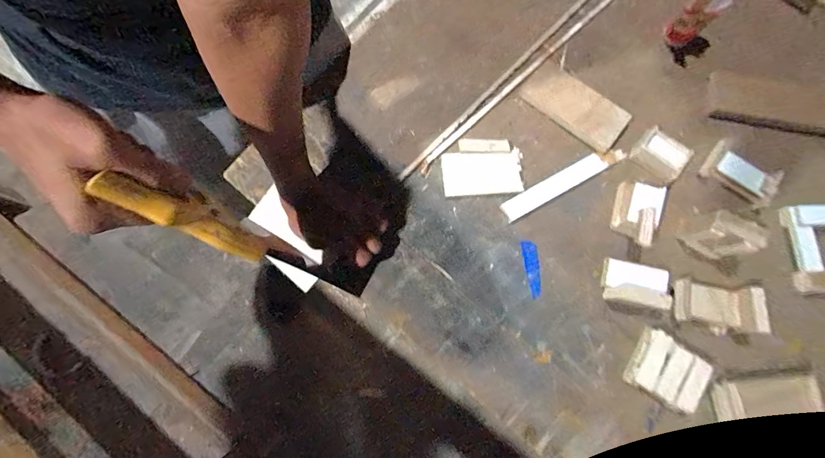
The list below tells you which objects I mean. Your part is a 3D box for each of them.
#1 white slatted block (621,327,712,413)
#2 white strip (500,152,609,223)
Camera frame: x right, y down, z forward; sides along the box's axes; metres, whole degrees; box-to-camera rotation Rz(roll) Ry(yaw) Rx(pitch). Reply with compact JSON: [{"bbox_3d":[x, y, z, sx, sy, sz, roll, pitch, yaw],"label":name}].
[{"bbox_3d":[0.324,0.180,0.490,0.080,0.034,0.074,33,79,7],"label":"white slatted block"},{"bbox_3d":[0.203,-0.062,0.550,0.166,0.005,0.028,-29,79,-7],"label":"white strip"}]

